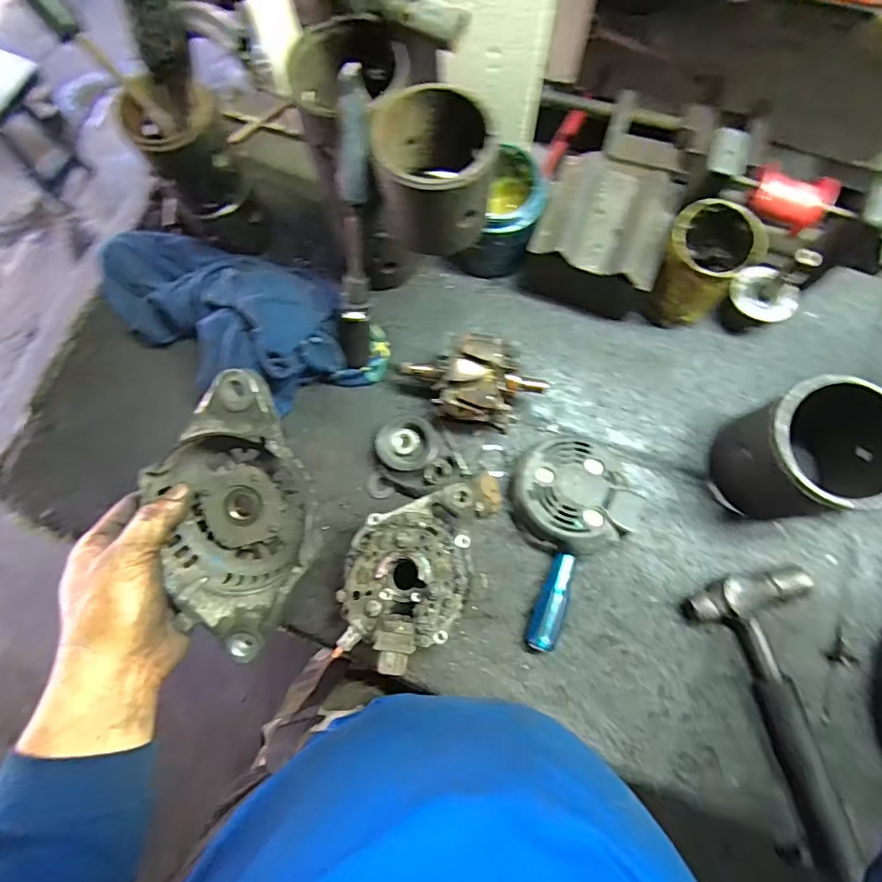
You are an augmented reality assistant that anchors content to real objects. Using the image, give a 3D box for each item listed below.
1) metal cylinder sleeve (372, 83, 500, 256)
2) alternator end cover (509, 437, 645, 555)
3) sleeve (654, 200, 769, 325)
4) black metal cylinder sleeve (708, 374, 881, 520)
[{"bbox_3d":[-0.004,-0.204,0.385,0.087,0.080,0.093,-8,75,0],"label":"metal cylinder sleeve"},{"bbox_3d":[0.129,0.053,0.496,0.117,0.043,0.107,13,76,5],"label":"alternator end cover"},{"bbox_3d":[0.251,-0.169,0.509,0.074,0.116,0.073,-26,76,-5],"label":"sleeve"},{"bbox_3d":[0.320,0.013,0.455,0.104,0.126,0.106,0,75,2],"label":"black metal cylinder sleeve"}]

